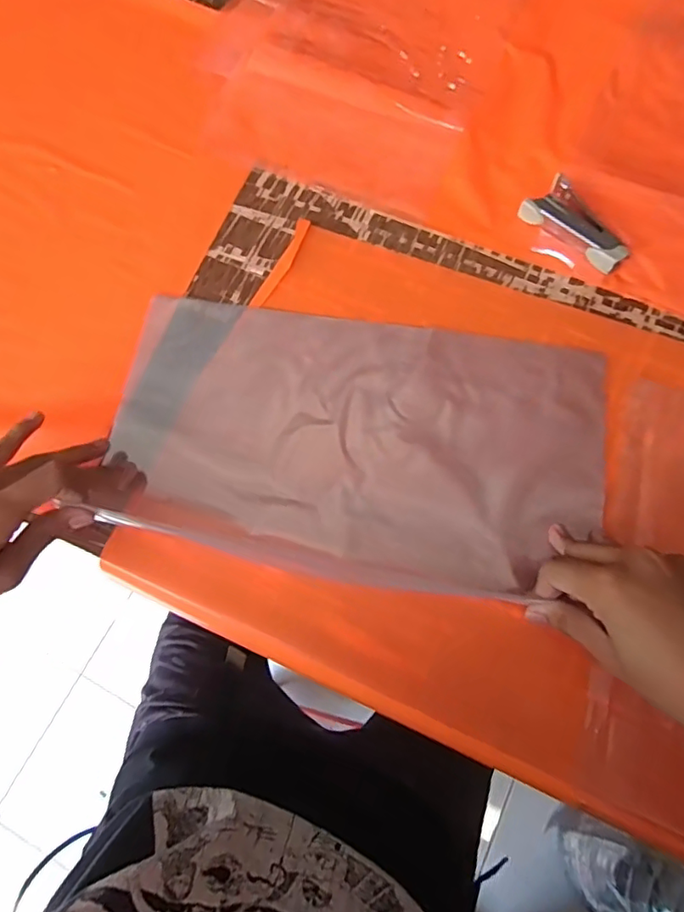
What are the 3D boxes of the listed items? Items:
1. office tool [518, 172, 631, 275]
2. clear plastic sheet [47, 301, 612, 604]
[{"bbox_3d":[0.194,-0.188,0.443,0.042,0.015,0.089,-43,74,-13],"label":"office tool"},{"bbox_3d":[0.010,-0.013,0.398,0.346,0.019,0.193,8,70,5],"label":"clear plastic sheet"}]

